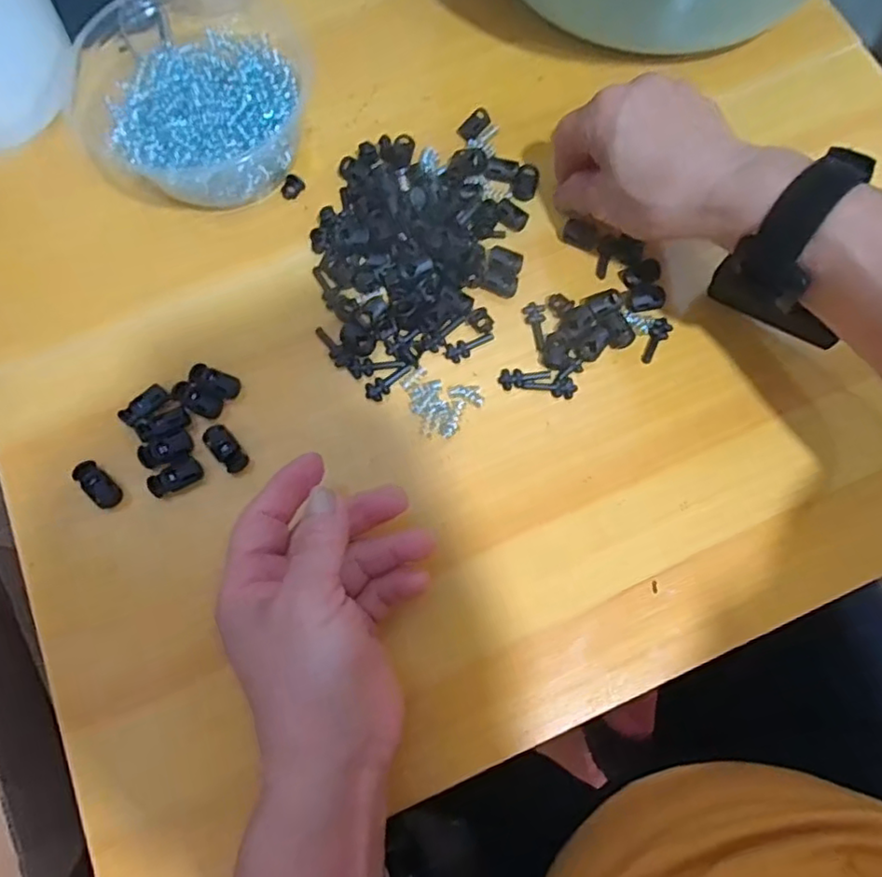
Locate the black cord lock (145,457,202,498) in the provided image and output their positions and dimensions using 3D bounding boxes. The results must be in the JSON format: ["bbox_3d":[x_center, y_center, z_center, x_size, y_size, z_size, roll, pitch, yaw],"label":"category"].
[{"bbox_3d":[-0.142,0.021,0.328,0.027,0.006,0.013,-26,74,-19],"label":"black cord lock"}]

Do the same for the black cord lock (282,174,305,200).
[{"bbox_3d":[-0.092,-0.155,0.376,0.015,0.005,0.012,-34,76,-8],"label":"black cord lock"}]

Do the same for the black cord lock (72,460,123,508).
[{"bbox_3d":[-0.184,0.025,0.328,0.014,0.006,0.028,-42,92,-10],"label":"black cord lock"}]

